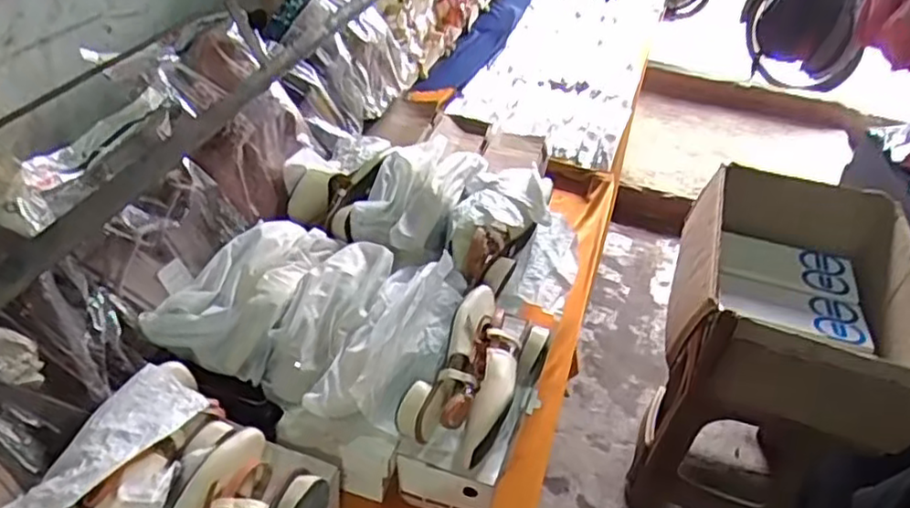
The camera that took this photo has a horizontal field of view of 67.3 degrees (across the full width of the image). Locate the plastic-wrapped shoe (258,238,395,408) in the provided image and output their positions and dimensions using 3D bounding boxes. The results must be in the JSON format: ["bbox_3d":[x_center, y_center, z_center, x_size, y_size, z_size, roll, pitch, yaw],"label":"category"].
[{"bbox_3d":[-0.163,0.081,0.885,0.087,0.070,0.247,15,39,11],"label":"plastic-wrapped shoe"}]

